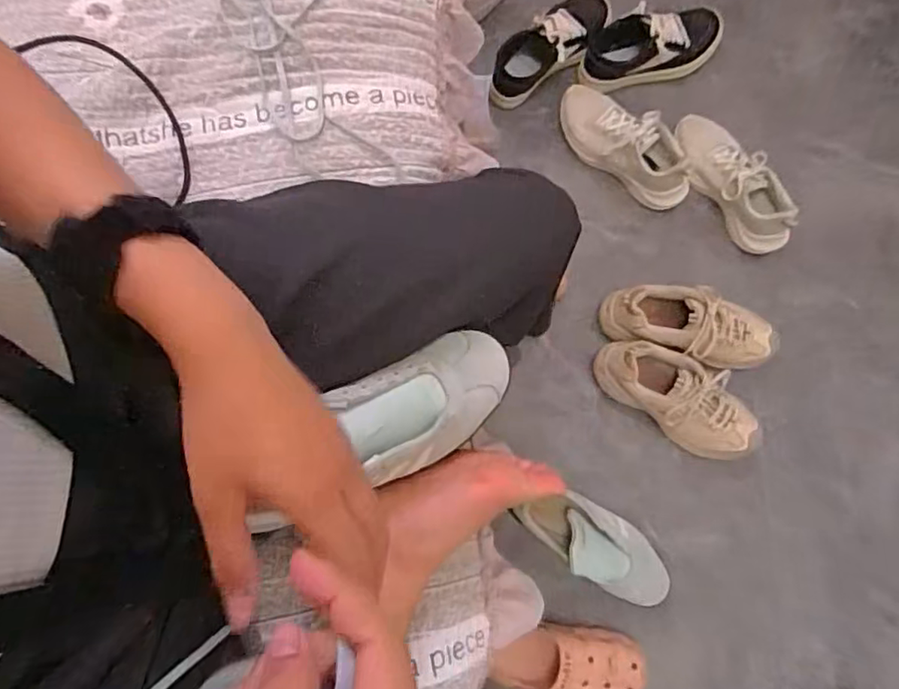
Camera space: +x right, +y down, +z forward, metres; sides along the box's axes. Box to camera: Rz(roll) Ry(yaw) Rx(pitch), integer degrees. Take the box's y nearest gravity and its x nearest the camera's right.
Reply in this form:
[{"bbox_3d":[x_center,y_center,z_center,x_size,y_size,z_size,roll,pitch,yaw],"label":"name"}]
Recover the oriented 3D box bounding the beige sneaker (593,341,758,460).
[{"bbox_3d":[0.345,0.082,0.888,0.262,0.099,0.108,27,81,4],"label":"beige sneaker"}]

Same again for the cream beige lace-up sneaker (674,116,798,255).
[{"bbox_3d":[0.450,-0.260,0.946,0.087,0.103,0.255,-31,82,-5],"label":"cream beige lace-up sneaker"}]

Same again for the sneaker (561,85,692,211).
[{"bbox_3d":[0.284,-0.326,0.963,0.248,0.103,0.086,43,81,8],"label":"sneaker"}]

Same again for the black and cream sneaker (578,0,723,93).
[{"bbox_3d":[0.339,-0.499,0.997,0.244,0.102,0.094,-18,81,-3],"label":"black and cream sneaker"}]

